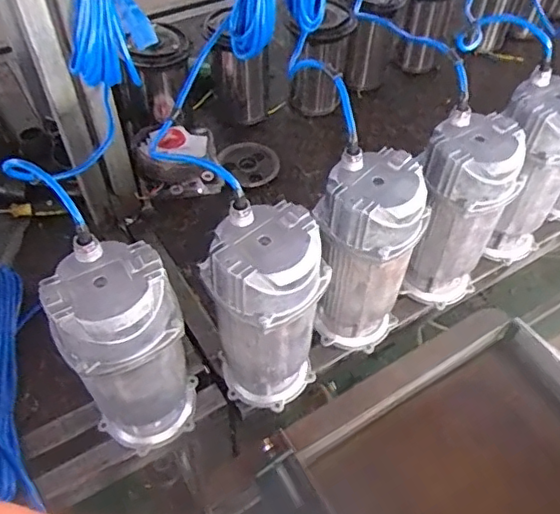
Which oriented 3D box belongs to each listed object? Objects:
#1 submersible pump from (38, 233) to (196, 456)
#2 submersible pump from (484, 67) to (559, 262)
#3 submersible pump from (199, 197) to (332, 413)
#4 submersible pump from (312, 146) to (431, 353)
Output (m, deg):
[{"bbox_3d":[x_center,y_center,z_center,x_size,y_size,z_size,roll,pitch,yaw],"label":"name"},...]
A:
[{"bbox_3d":[-0.176,0.121,0.672,0.127,0.298,0.116,-10,52,-9],"label":"submersible pump"},{"bbox_3d":[0.394,-0.128,0.899,0.124,0.295,0.109,-5,52,-5],"label":"submersible pump"},{"bbox_3d":[-0.016,0.076,0.717,0.124,0.292,0.119,-34,60,-25],"label":"submersible pump"},{"bbox_3d":[0.116,0.002,0.779,0.126,0.295,0.125,14,52,9],"label":"submersible pump"}]

